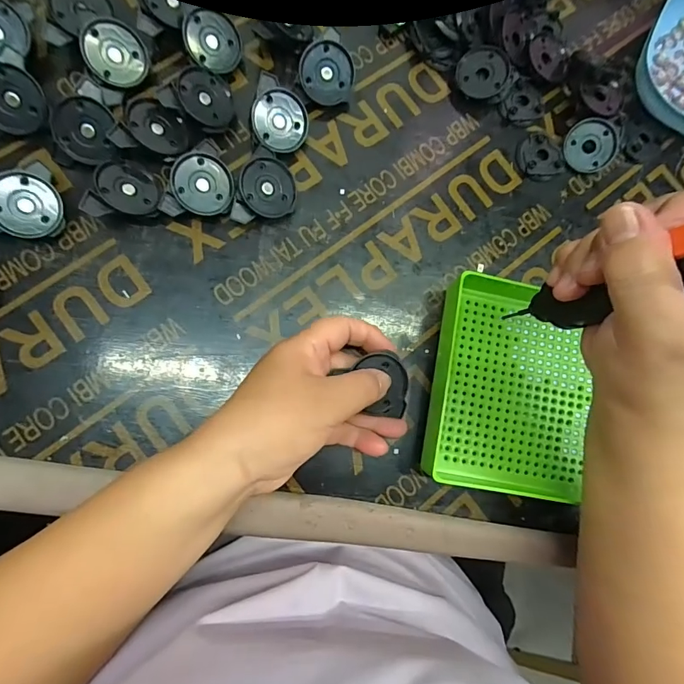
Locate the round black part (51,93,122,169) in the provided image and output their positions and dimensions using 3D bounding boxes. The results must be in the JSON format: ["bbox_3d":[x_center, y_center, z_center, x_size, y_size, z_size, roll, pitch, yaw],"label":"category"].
[{"bbox_3d":[-0.180,-0.145,0.297,0.041,0.014,0.048,14,113,-16],"label":"round black part"}]

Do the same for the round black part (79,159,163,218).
[{"bbox_3d":[-0.151,-0.106,0.295,0.044,0.009,0.048,15,65,-28],"label":"round black part"}]

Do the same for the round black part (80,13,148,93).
[{"bbox_3d":[-0.167,-0.209,0.308,0.043,0.012,0.045,-3,95,-32],"label":"round black part"}]

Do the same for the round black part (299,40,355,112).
[{"bbox_3d":[-0.012,-0.209,0.329,0.041,0.015,0.041,3,119,-14],"label":"round black part"}]

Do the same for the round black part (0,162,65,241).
[{"bbox_3d":[-0.218,-0.097,0.289,0.046,0.016,0.052,9,91,-29],"label":"round black part"}]

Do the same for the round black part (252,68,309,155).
[{"bbox_3d":[-0.046,-0.168,0.315,0.042,0.005,0.050,14,93,-21],"label":"round black part"}]

